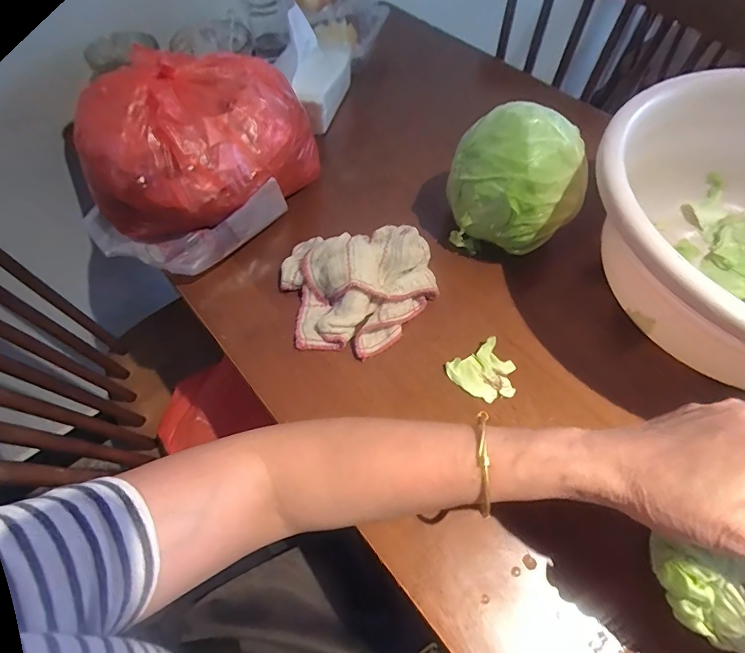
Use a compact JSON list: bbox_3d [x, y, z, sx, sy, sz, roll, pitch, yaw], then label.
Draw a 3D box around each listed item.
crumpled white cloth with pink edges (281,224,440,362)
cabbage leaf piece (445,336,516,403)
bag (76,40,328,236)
[{"bbox_3d":[-0.013,-0.040,0.408,0.146,0.052,0.124,-3,59,-1],"label":"crumpled white cloth with pink edges"},{"bbox_3d":[0.101,0.043,0.378,0.056,0.010,0.050,-23,61,-12],"label":"cabbage leaf piece"},{"bbox_3d":[-0.173,-0.185,0.426,0.187,0.131,0.165,12,60,9],"label":"bag"}]

